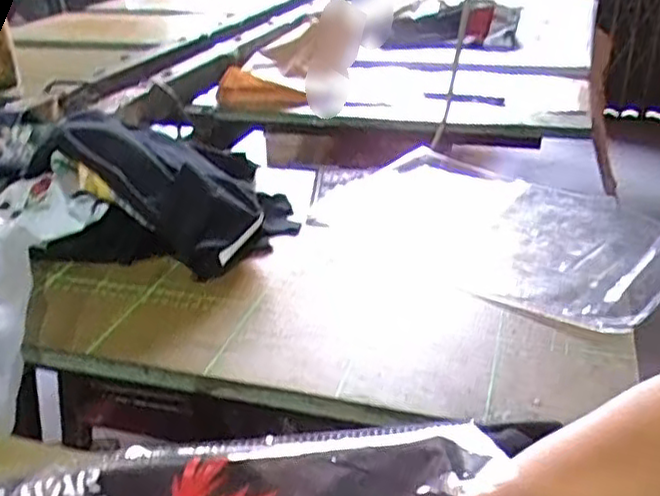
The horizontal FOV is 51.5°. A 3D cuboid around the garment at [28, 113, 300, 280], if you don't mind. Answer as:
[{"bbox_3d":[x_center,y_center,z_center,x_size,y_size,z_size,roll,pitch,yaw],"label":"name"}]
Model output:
[{"bbox_3d":[-0.163,-0.072,0.726,0.239,0.109,0.223,0,28,0],"label":"garment"}]

